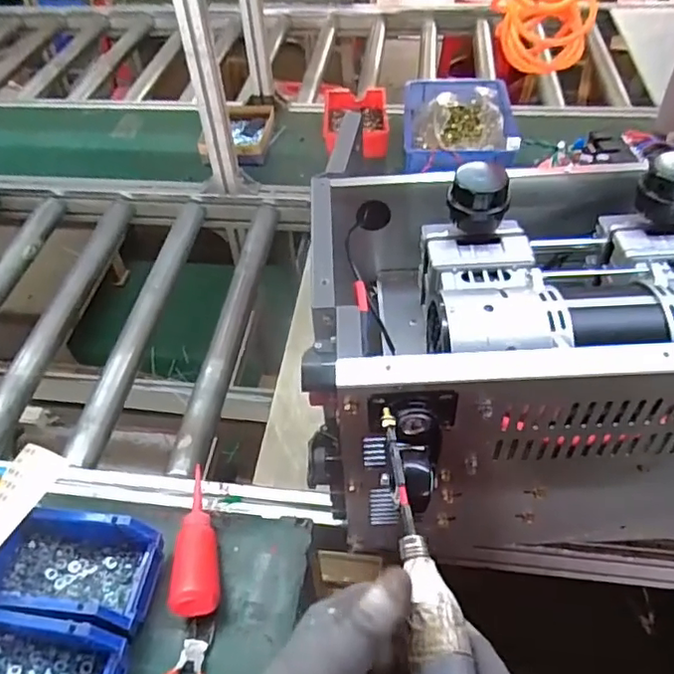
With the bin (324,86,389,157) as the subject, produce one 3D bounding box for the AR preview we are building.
[{"bbox_3d":[0.042,-0.469,1.280,0.137,0.071,0.222,-2,48,1],"label":"bin"}]

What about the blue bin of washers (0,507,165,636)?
[{"bbox_3d":[-0.270,0.235,0.604,0.160,0.064,0.107,4,49,7],"label":"blue bin of washers"}]

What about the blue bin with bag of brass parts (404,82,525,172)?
[{"bbox_3d":[0.249,-0.444,1.191,0.223,0.069,0.307,2,49,5],"label":"blue bin with bag of brass parts"}]

